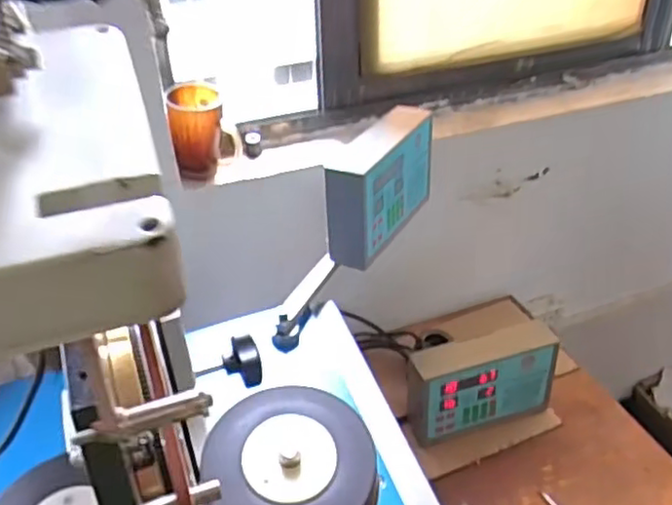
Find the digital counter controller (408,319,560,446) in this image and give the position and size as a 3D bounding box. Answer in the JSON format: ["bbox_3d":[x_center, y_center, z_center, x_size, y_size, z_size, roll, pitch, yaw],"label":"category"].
[{"bbox_3d":[0.224,0.197,1.030,0.222,0.158,0.078,-12,38,-15],"label":"digital counter controller"}]

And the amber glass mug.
[{"bbox_3d":[-0.189,-0.168,0.952,0.093,0.123,0.077,-9,37,-11],"label":"amber glass mug"}]

